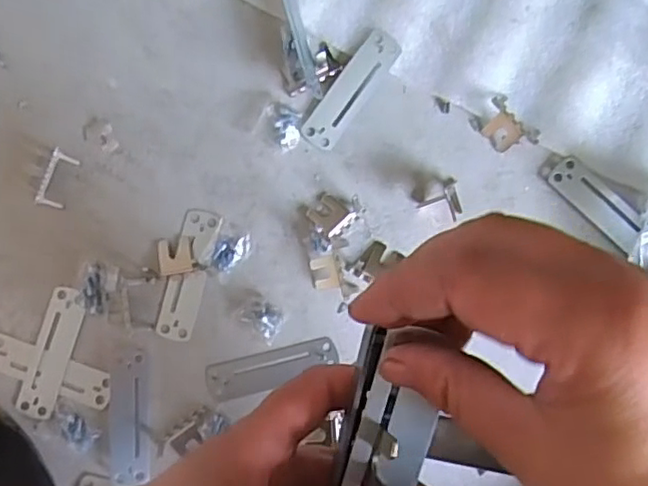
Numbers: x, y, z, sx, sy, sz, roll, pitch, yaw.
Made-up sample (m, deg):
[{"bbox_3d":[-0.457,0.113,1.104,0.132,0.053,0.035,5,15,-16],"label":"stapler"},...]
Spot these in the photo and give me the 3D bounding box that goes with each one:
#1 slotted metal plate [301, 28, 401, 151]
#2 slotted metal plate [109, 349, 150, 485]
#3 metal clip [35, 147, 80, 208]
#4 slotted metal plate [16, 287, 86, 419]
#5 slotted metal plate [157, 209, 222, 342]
[{"bbox_3d":[0.020,-0.113,0.458,0.028,0.004,0.095,37,93,-3],"label":"slotted metal plate"},{"bbox_3d":[-0.140,0.126,0.446,0.026,0.010,0.095,-3,88,-1],"label":"slotted metal plate"},{"bbox_3d":[-0.196,-0.046,0.452,0.008,0.025,0.042,25,89,16],"label":"metal clip"},{"bbox_3d":[-0.198,0.081,0.452,0.027,0.004,0.094,17,88,0],"label":"slotted metal plate"},{"bbox_3d":[-0.100,0.024,0.455,0.027,0.006,0.096,15,88,0],"label":"slotted metal plate"}]

